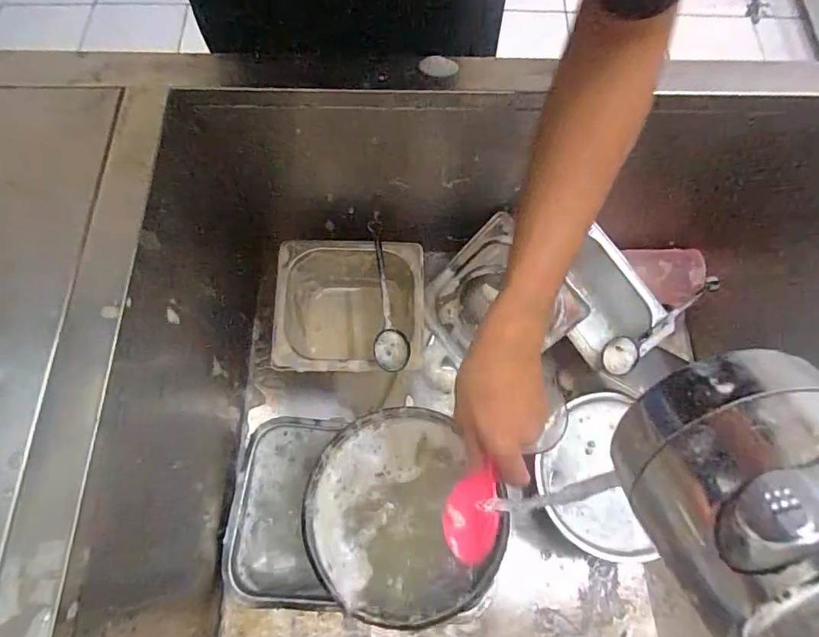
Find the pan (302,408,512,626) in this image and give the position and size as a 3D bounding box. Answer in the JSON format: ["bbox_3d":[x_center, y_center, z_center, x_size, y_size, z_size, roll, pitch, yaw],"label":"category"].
[{"bbox_3d":[-0.006,0.216,0.536,0.211,0.039,0.217,1,70,-2],"label":"pan"}]

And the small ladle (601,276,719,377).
[{"bbox_3d":[0.303,0.009,0.589,0.194,0.040,0.039,-33,75,-12],"label":"small ladle"}]

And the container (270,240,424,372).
[{"bbox_3d":[-0.073,-0.004,0.634,0.177,0.113,0.164,-1,70,-2],"label":"container"}]

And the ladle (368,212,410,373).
[{"bbox_3d":[-0.026,-0.036,0.580,0.039,0.025,0.196,-3,70,-3],"label":"ladle"}]

